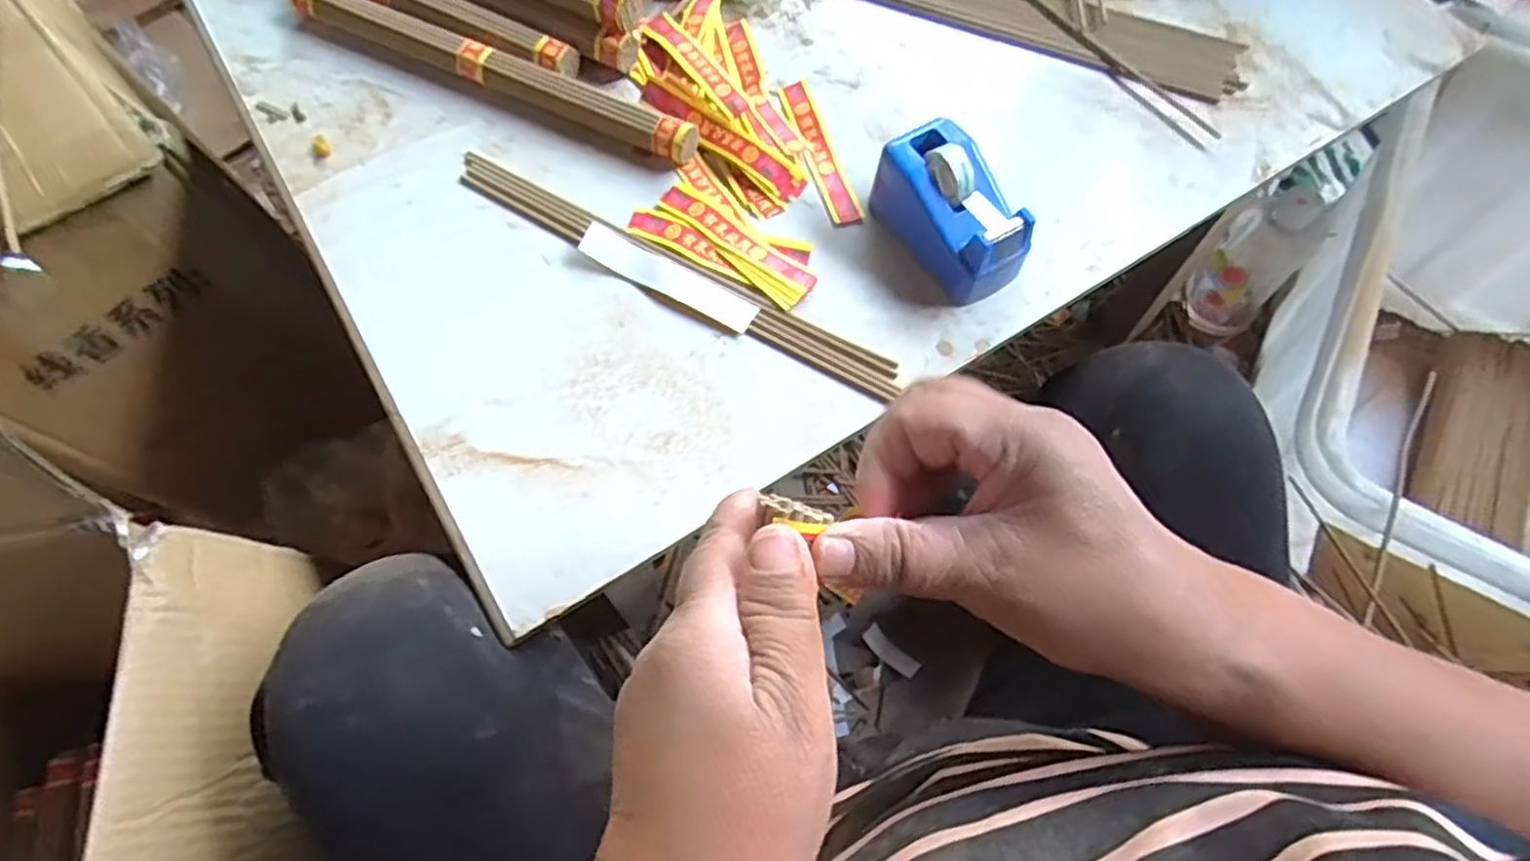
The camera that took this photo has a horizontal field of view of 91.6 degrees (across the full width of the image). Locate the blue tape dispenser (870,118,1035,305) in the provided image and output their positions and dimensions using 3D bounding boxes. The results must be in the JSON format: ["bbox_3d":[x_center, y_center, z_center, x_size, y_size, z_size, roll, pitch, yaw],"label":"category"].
[{"bbox_3d":[0.114,-0.132,0.450,0.056,0.055,0.102,-31,70,-13],"label":"blue tape dispenser"}]

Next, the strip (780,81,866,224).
[{"bbox_3d":[0.037,-0.190,0.500,0.022,0.007,0.122,-14,67,-7],"label":"strip"}]

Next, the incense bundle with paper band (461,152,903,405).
[{"bbox_3d":[-0.063,-0.101,0.457,0.314,0.012,0.031,28,69,11],"label":"incense bundle with paper band"}]

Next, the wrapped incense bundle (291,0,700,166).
[{"bbox_3d":[-0.193,-0.249,0.511,0.323,0.023,0.021,24,68,10],"label":"wrapped incense bundle"}]

